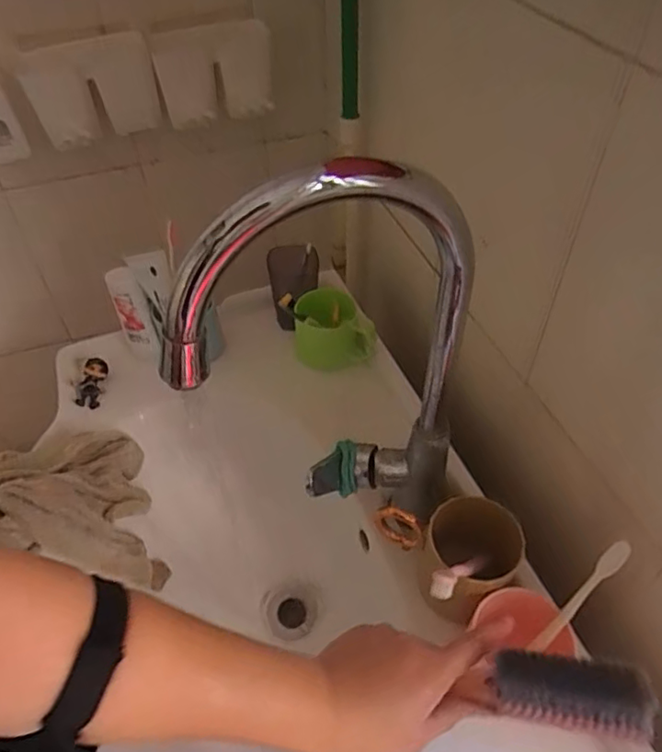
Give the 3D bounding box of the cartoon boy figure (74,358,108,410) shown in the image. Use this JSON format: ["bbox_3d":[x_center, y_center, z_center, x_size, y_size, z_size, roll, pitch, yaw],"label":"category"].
[{"bbox_3d":[-0.298,0.009,0.741,0.029,0.006,0.069,12,62,-16],"label":"cartoon boy figure"}]

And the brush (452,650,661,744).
[{"bbox_3d":[0.151,0.198,0.372,0.093,0.025,0.040,2,42,15],"label":"brush"}]

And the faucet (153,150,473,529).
[{"bbox_3d":[0.003,0.013,0.459,0.221,0.377,0.076,-9,47,-7],"label":"faucet"}]

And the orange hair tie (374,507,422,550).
[{"bbox_3d":[0.062,0.141,0.548,0.041,0.043,0.017,2,47,3],"label":"orange hair tie"}]

